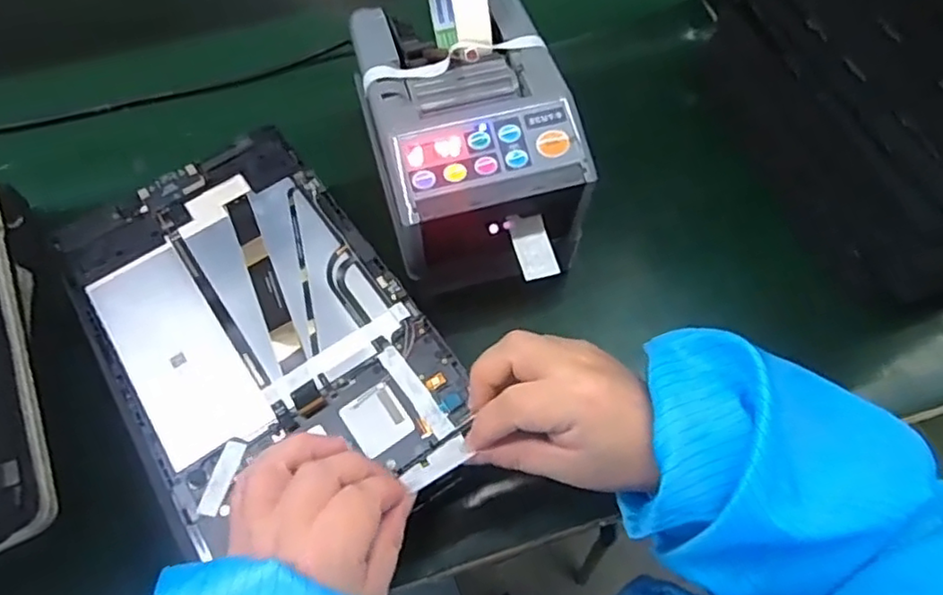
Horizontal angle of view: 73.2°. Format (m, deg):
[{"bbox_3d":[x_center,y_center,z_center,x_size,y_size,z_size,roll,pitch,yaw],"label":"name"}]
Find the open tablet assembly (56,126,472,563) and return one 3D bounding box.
[{"bbox_3d":[-0.115,0.018,0.342,0.152,0.010,0.243,-32,66,-14],"label":"open tablet assembly"}]

